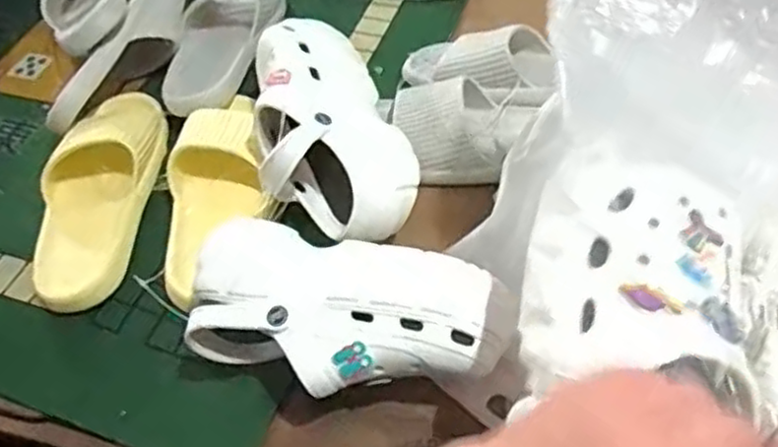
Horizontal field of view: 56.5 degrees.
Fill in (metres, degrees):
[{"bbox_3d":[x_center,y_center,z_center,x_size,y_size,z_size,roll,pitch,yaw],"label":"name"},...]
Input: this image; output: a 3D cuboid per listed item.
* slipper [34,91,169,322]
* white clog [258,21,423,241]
[{"bbox_3d":[-0.282,-0.034,0.707,0.108,0.054,0.254,-4,51,1],"label":"slipper"},{"bbox_3d":[-0.063,-0.096,0.670,0.125,0.111,0.235,-18,66,-10],"label":"white clog"}]

